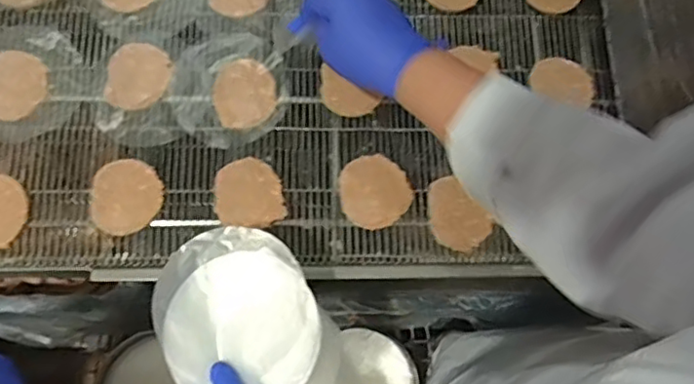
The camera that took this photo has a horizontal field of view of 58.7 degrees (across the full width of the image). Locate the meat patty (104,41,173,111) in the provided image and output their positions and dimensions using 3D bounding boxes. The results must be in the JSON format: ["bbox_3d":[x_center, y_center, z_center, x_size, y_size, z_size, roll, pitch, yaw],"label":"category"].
[{"bbox_3d":[-0.211,-0.118,0.622,0.062,0.006,0.070,-1,68,1],"label":"meat patty"}]

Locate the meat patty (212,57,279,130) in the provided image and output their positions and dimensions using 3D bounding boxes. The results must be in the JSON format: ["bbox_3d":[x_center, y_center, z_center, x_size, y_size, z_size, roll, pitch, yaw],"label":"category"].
[{"bbox_3d":[-0.103,-0.101,0.621,0.064,0.012,0.068,0,68,1],"label":"meat patty"}]

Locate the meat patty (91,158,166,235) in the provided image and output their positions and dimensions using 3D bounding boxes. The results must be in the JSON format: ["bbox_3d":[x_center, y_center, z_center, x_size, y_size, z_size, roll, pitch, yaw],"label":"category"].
[{"bbox_3d":[-0.212,0.003,0.591,0.068,0.007,0.068,1,84,-9],"label":"meat patty"}]

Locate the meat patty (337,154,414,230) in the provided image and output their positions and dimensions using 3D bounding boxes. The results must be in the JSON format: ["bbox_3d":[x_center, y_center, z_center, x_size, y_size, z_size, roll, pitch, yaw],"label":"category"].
[{"bbox_3d":[0.026,-0.001,0.605,0.069,0.008,0.069,-1,80,5],"label":"meat patty"}]

